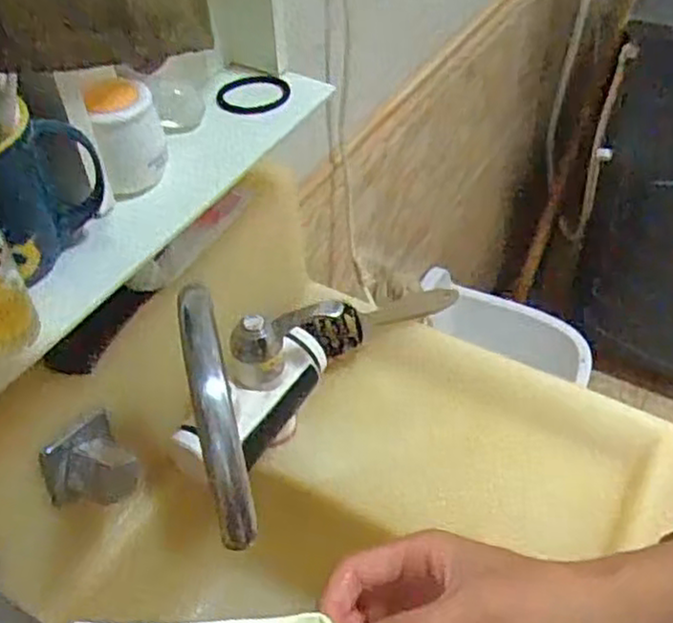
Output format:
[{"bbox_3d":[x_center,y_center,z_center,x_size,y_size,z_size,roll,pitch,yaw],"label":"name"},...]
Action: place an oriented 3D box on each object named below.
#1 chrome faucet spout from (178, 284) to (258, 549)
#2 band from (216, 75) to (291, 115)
[{"bbox_3d":[-0.074,0.055,0.441,0.023,0.035,0.167,-13,69,-9],"label":"chrome faucet spout"},{"bbox_3d":[-0.071,-0.186,0.629,0.061,0.009,0.051,-10,46,-7],"label":"band"}]

